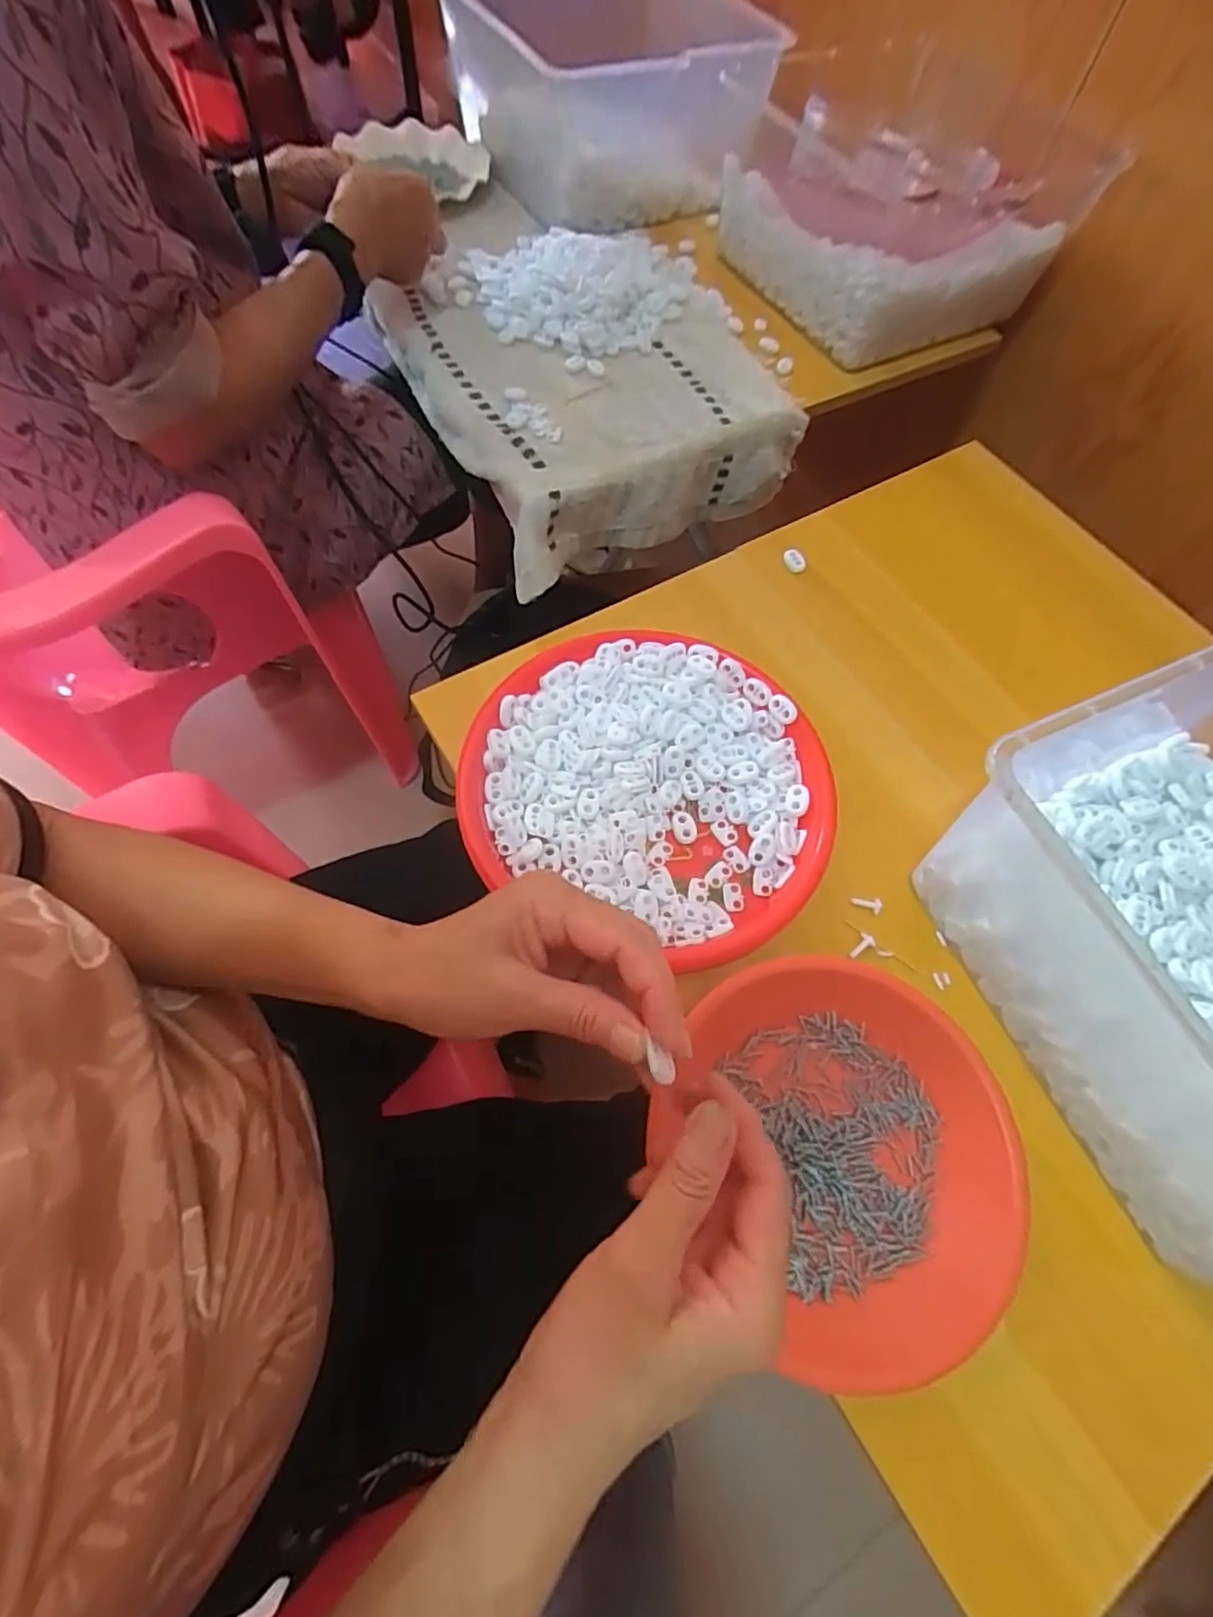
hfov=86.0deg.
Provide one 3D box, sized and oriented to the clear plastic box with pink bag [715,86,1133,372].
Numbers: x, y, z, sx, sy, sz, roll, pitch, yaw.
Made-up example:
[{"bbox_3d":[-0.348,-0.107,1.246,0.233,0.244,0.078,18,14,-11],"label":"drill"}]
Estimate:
[{"bbox_3d":[0.283,-0.606,0.659,0.272,0.136,0.268,-20,67,-11],"label":"clear plastic box with pink bag"}]

